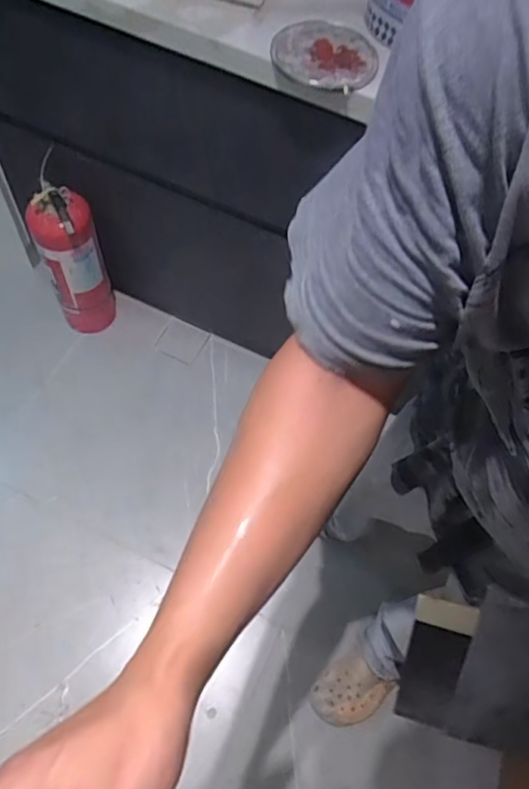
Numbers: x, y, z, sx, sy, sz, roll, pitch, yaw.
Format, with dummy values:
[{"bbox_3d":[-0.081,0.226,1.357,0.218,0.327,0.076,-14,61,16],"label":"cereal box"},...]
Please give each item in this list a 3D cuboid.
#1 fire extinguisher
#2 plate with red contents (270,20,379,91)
[{"bbox_3d":[-0.471,-0.329,1.431,0.142,0.463,0.135,-14,65,-13],"label":"fire extinguisher"},{"bbox_3d":[0.084,-0.487,0.817,0.142,0.015,0.137,1,64,-3],"label":"plate with red contents"}]

